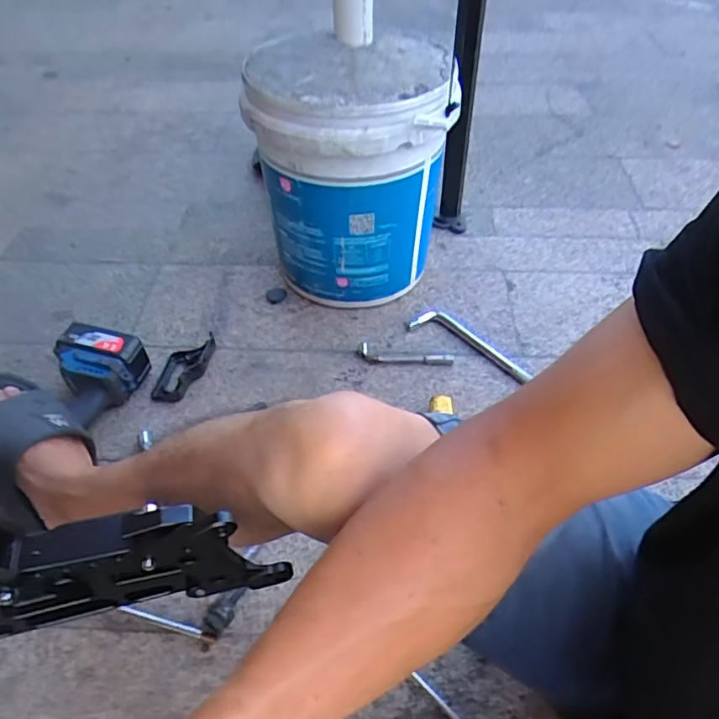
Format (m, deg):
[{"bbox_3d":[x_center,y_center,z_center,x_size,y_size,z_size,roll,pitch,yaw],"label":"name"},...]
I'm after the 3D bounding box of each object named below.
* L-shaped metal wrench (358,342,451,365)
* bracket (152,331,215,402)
[{"bbox_3d":[0.066,-0.001,0.835,0.139,0.012,0.031,8,48,6],"label":"L-shaped metal wrench"},{"bbox_3d":[-0.250,0.009,0.814,0.060,0.015,0.127,16,50,13],"label":"bracket"}]

